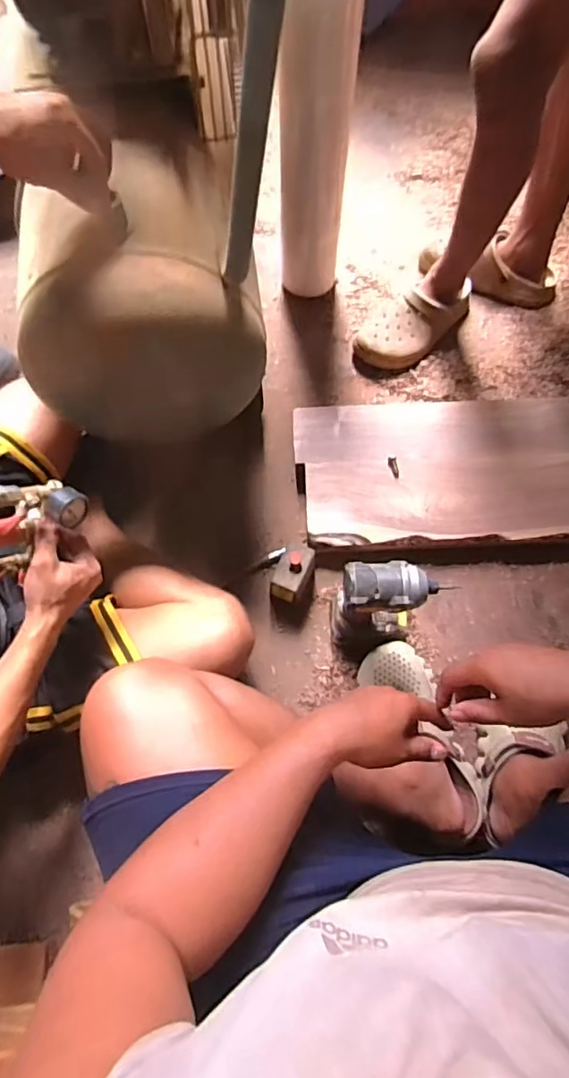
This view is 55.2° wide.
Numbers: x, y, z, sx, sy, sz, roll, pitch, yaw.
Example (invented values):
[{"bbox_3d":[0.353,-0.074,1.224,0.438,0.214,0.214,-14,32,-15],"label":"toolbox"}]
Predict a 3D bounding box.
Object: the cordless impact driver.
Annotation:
[{"bbox_3d":[0.135,0.106,0.773,0.113,0.239,0.094,-6,71,-2],"label":"cordless impact driver"}]

